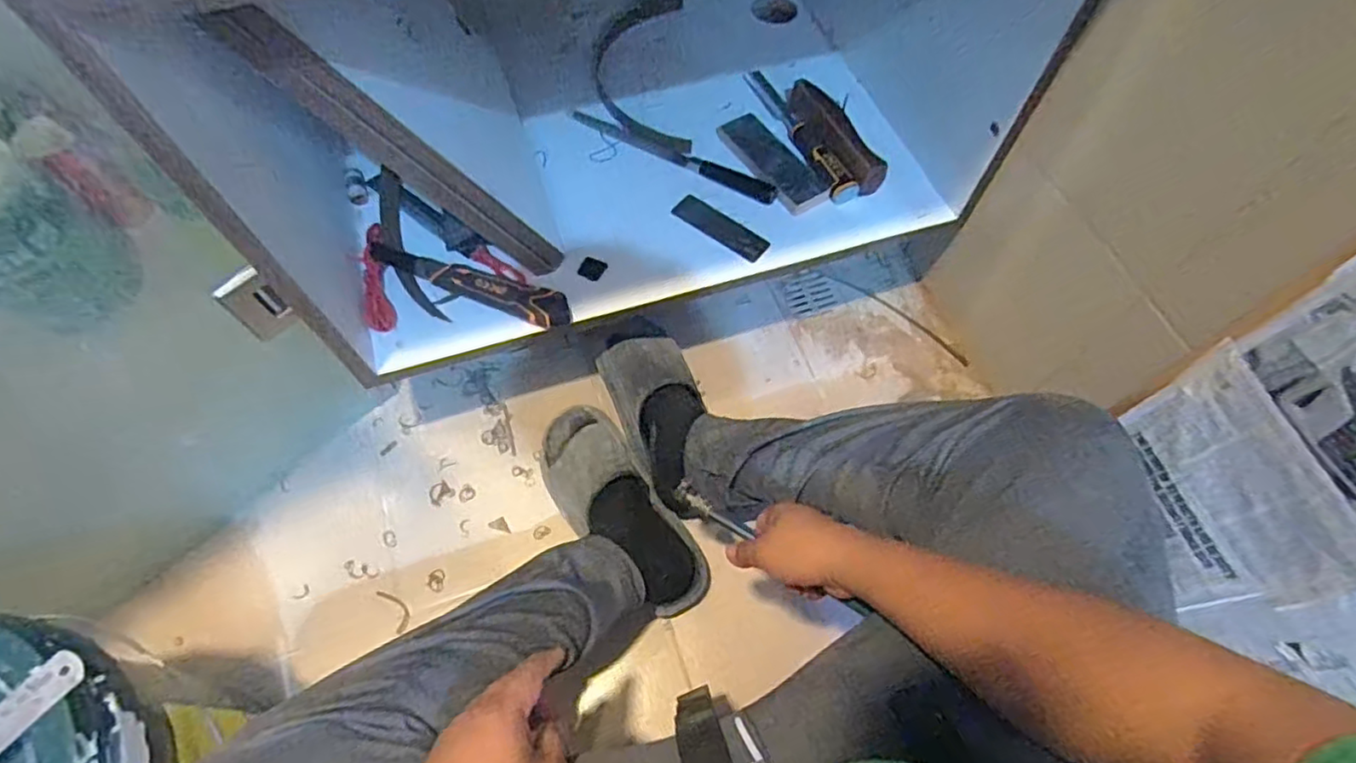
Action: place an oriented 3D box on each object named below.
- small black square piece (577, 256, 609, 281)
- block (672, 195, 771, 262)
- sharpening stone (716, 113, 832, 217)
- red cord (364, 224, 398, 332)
[{"bbox_3d":[-0.106,-0.140,0.791,0.032,0.004,0.028,22,78,0],"label":"small black square piece"},{"bbox_3d":[0.056,-0.201,0.829,0.131,0.007,0.042,34,68,16],"label":"block"},{"bbox_3d":[0.128,-0.304,0.863,0.063,0.012,0.190,-29,66,-14],"label":"sharpening stone"},{"bbox_3d":[-0.365,-0.132,0.767,0.031,0.016,0.164,-15,64,-8],"label":"red cord"}]

